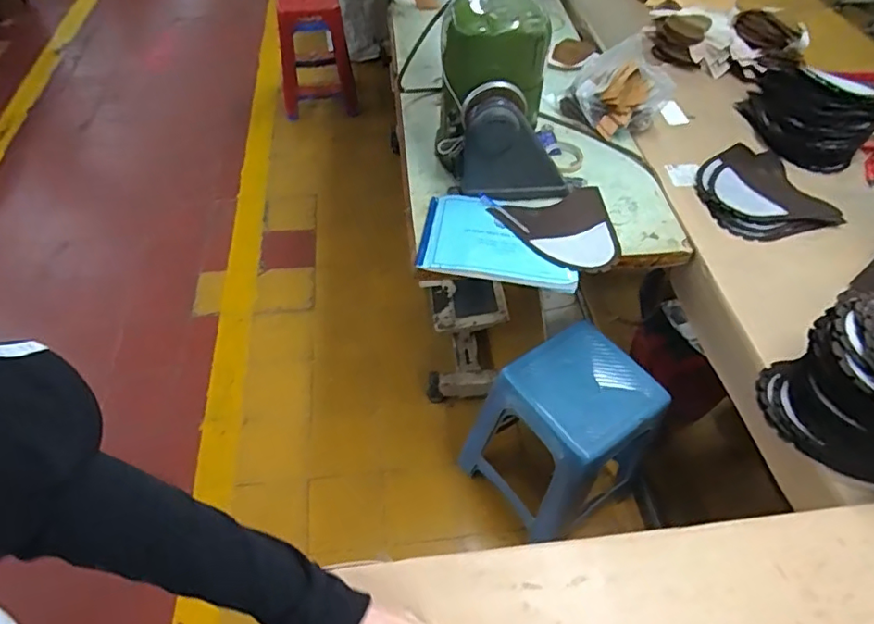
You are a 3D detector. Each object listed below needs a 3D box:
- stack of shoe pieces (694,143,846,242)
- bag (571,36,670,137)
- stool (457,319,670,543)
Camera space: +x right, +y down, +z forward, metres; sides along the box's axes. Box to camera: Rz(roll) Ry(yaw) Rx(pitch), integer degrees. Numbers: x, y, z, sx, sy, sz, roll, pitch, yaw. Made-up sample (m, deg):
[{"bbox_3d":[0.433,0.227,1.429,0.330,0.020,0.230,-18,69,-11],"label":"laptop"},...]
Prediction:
[{"bbox_3d":[0.661,-0.247,1.175,0.246,0.029,0.254,-18,53,-16],"label":"stack of shoe pieces"},{"bbox_3d":[0.411,-0.497,1.263,0.200,0.181,0.120,19,52,13],"label":"bag"},{"bbox_3d":[0.277,0.303,1.342,0.349,0.437,0.284,-30,58,-24],"label":"stool"}]

